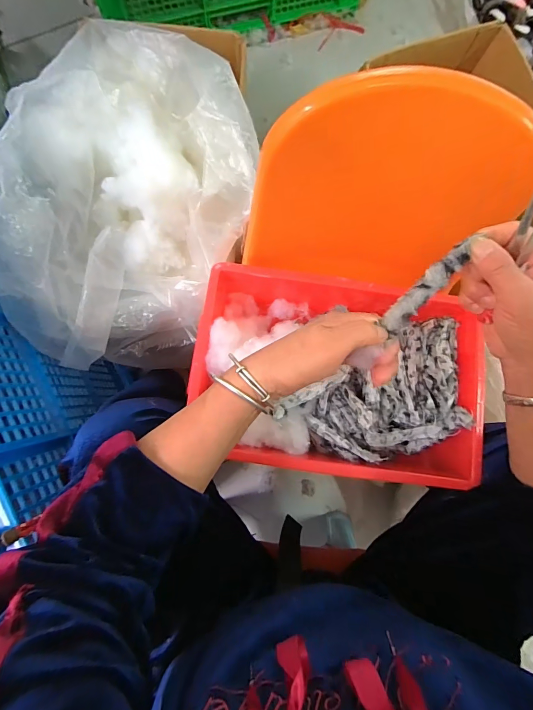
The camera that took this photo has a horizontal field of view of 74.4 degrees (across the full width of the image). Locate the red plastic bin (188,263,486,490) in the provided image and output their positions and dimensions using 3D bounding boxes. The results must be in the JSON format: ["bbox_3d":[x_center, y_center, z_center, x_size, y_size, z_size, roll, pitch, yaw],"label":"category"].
[{"bbox_3d":[0.089,0.023,0.473,0.356,0.088,0.245,8,84,-2],"label":"red plastic bin"}]

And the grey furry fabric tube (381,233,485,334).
[{"bbox_3d":[0.134,-0.057,0.291,0.018,0.010,0.090,43,101,2],"label":"grey furry fabric tube"}]

